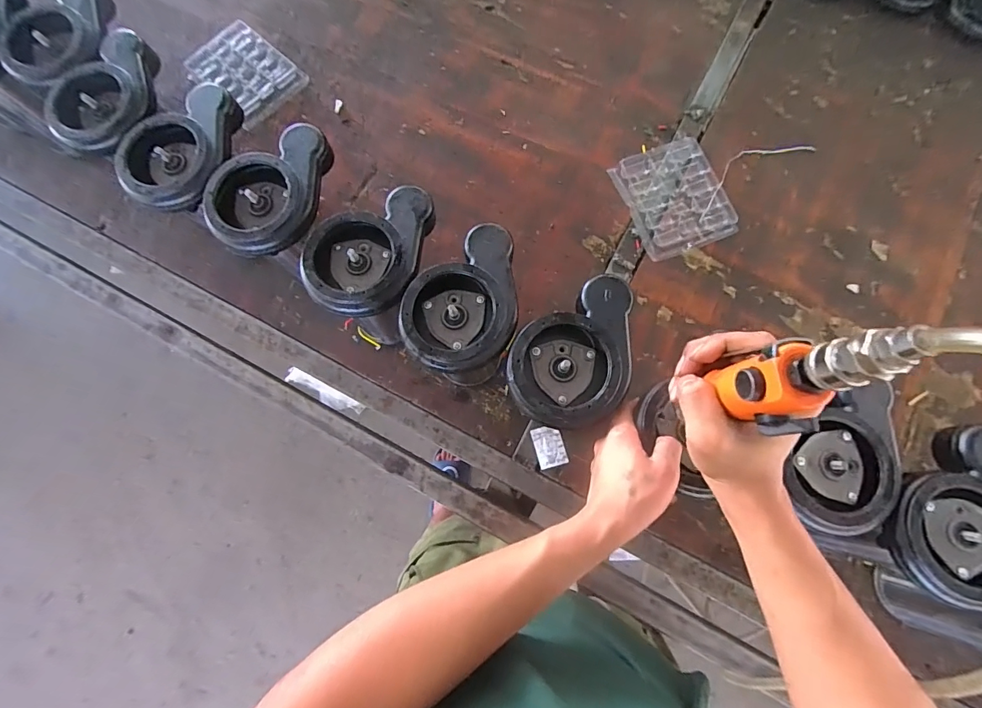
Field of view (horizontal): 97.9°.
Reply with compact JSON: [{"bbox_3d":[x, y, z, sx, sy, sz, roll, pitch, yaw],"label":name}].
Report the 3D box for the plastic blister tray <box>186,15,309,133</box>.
[{"bbox_3d":[-0.438,-0.502,0.749,0.205,0.015,0.138,43,80,11],"label":"plastic blister tray"}]

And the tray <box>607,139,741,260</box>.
[{"bbox_3d":[0.283,-0.244,0.663,0.149,0.020,0.173,-22,76,-4],"label":"tray"}]

